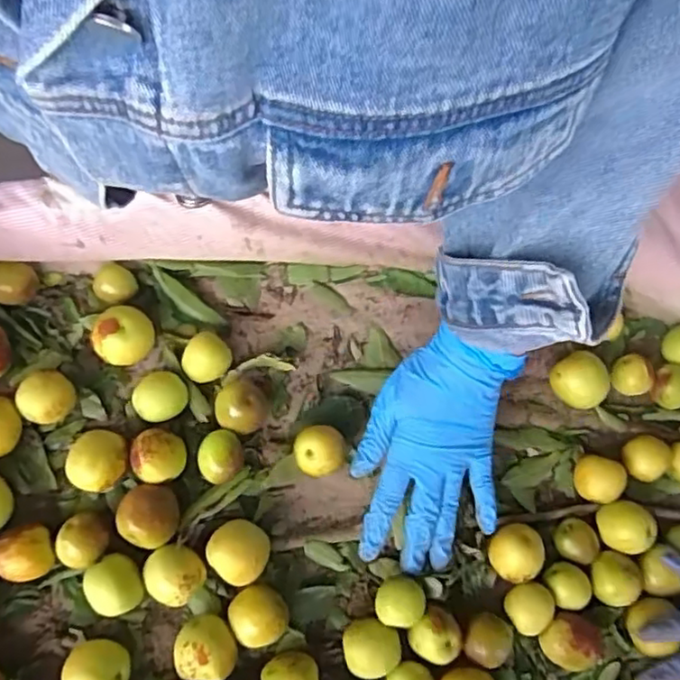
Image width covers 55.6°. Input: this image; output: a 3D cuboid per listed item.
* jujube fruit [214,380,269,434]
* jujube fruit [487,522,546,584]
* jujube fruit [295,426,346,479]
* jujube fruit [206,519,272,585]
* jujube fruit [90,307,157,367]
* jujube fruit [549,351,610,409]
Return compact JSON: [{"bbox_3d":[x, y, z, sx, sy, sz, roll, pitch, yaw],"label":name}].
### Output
[{"bbox_3d":[-0.070,0.048,0.458,0.035,0.035,0.034,0,79,0],"label":"jujube fruit"},{"bbox_3d":[0.123,0.150,0.459,0.037,0.033,0.035,0,79,0],"label":"jujube fruit"},{"bbox_3d":[-0.014,0.078,0.455,0.034,0.032,0.035,0,79,0],"label":"jujube fruit"},{"bbox_3d":[-0.067,0.140,0.431,0.041,0.032,0.035,44,82,7],"label":"jujube fruit"},{"bbox_3d":[-0.150,-0.003,0.448,0.040,0.031,0.035,-40,82,-7],"label":"jujube fruit"},{"bbox_3d":[0.183,0.032,0.496,0.038,0.033,0.042,-21,80,-4],"label":"jujube fruit"}]

